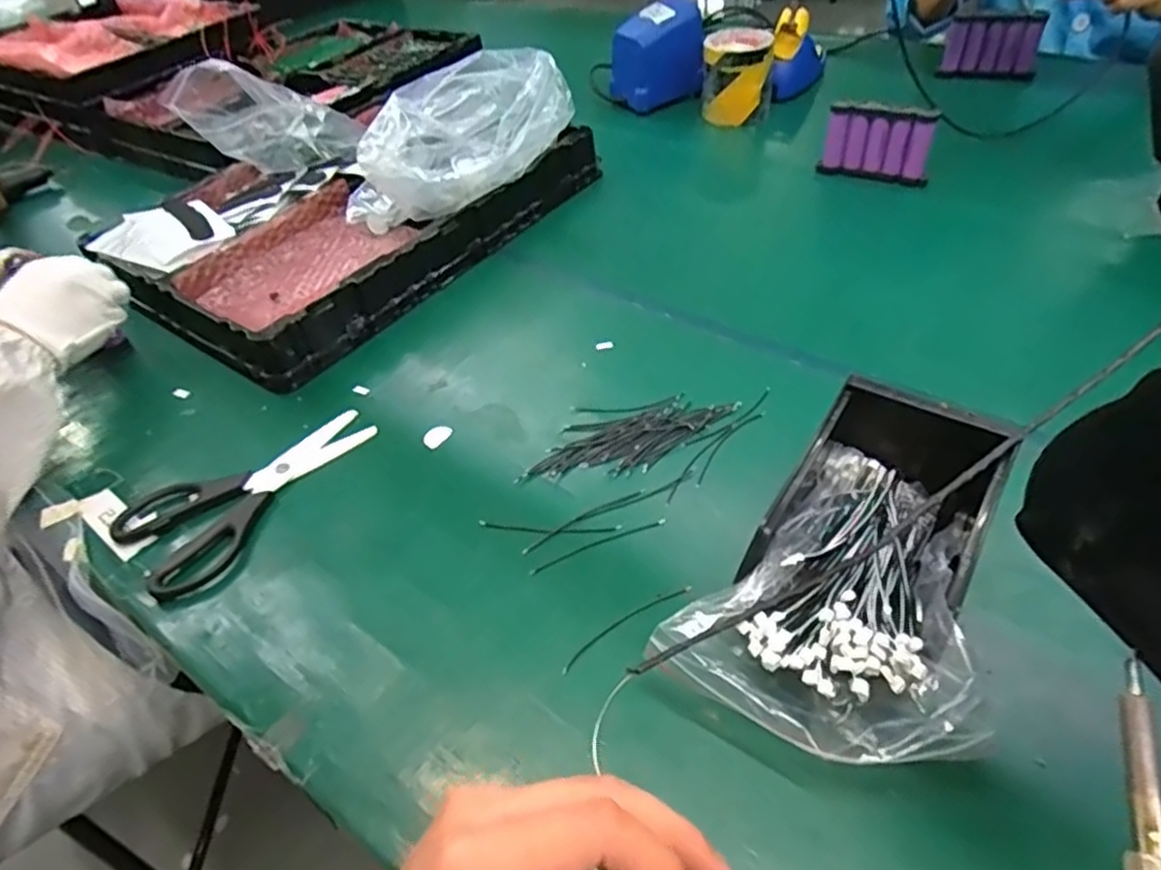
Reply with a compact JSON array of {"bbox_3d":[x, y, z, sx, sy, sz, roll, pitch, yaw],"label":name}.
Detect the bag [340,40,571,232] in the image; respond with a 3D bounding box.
[{"bbox_3d":[-0.127,-0.313,0.723,0.255,0.107,0.105,-39,53,-11],"label":"bag"}]

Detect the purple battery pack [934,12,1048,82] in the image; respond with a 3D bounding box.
[{"bbox_3d":[0.562,-0.528,0.948,0.116,0.084,0.018,11,47,24],"label":"purple battery pack"}]

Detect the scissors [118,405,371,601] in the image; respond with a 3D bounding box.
[{"bbox_3d":[-0.243,0.037,0.522,0.100,0.008,0.186,32,57,33],"label":"scissors"}]

